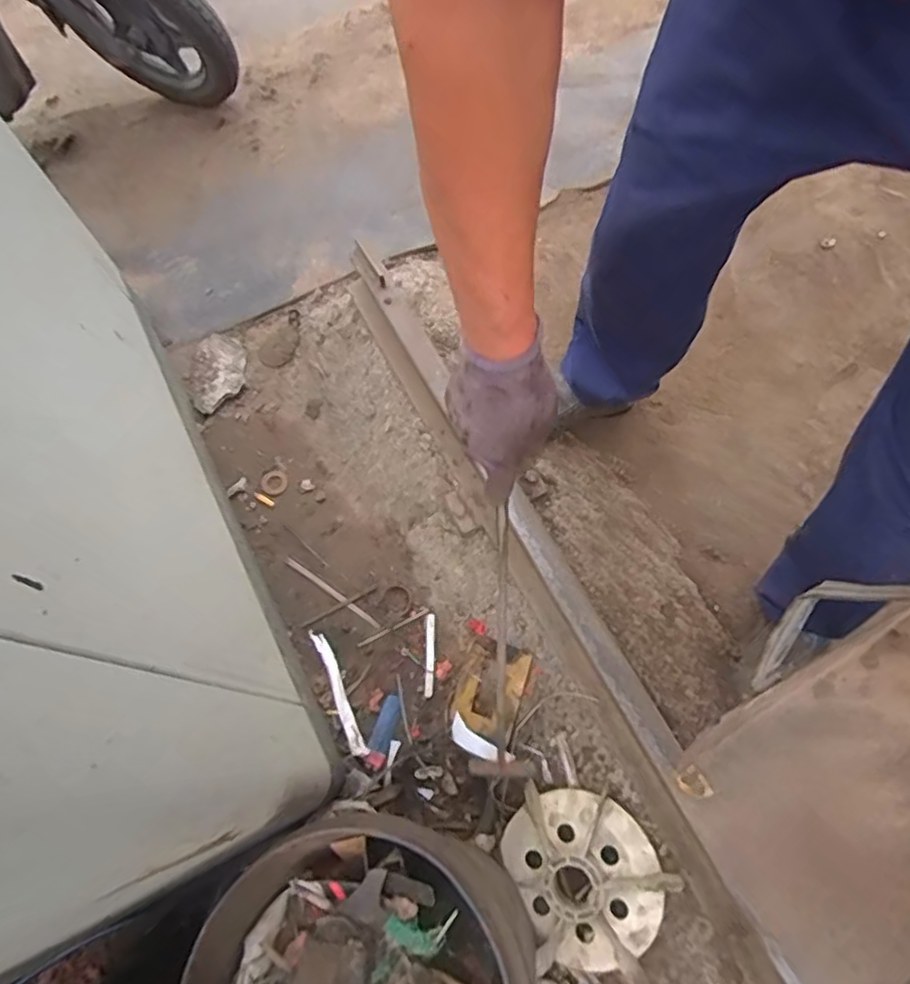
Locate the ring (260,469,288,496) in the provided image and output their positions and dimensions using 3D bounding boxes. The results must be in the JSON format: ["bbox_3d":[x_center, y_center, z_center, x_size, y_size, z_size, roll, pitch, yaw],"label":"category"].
[{"bbox_3d":[-0.309,-0.016,1.097,0.045,0.007,0.045,0,69,0],"label":"ring"}]

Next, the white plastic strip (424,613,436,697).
[{"bbox_3d":[-0.039,0.247,0.976,0.014,0.011,0.122,2,69,1],"label":"white plastic strip"}]

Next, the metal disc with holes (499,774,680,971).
[{"bbox_3d":[0.163,0.478,0.808,0.193,0.029,0.205,-6,73,19],"label":"metal disc with holes"}]

